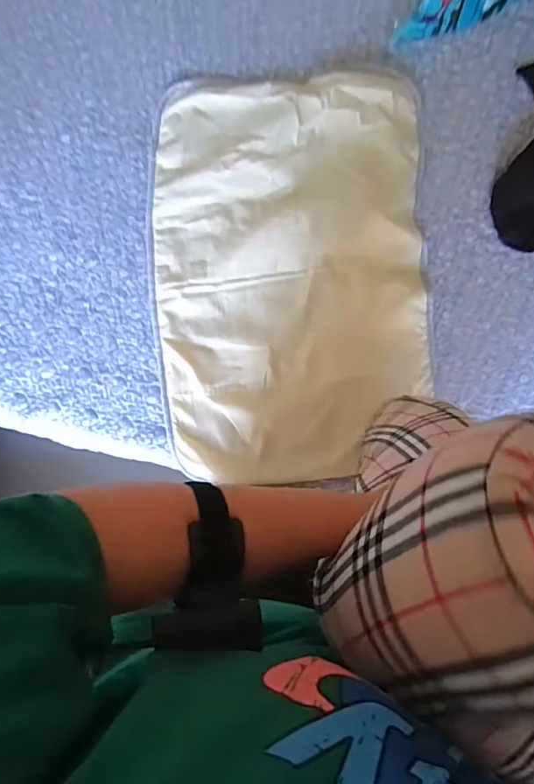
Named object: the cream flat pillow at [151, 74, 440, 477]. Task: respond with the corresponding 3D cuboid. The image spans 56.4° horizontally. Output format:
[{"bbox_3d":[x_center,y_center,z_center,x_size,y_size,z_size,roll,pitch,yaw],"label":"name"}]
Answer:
[{"bbox_3d":[0.039,-0.185,0.845,0.449,0.035,0.663,-4,92,1],"label":"cream flat pillow"}]

